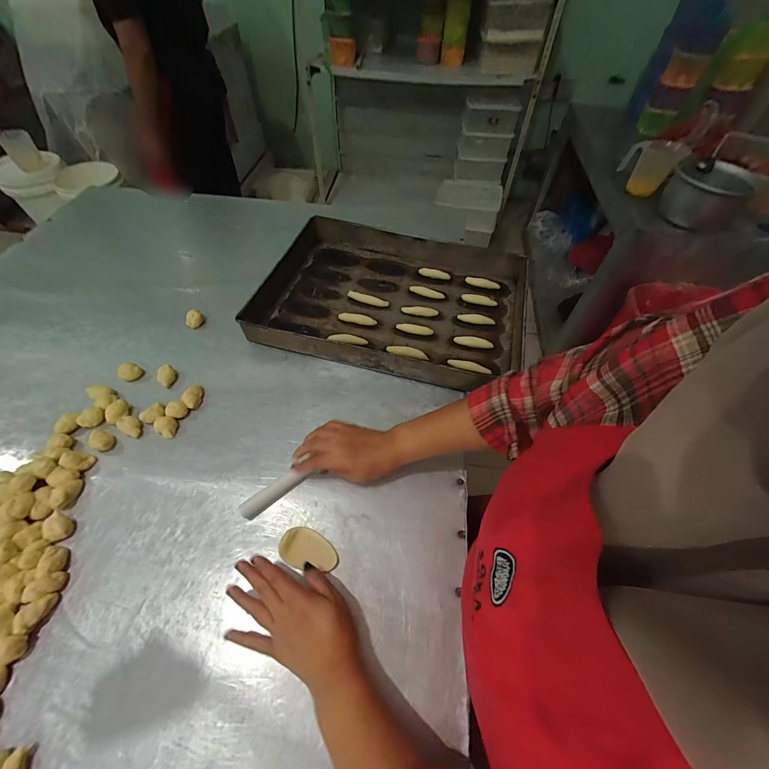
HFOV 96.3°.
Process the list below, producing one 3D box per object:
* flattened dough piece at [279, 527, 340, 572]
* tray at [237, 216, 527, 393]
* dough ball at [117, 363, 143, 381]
[{"bbox_3d":[-0.098,0.216,0.454,0.077,0.009,0.046,9,56,6],"label":"flattened dough piece"},{"bbox_3d":[0.025,-0.181,0.692,0.498,0.058,0.372,13,56,9],"label":"tray"},{"bbox_3d":[-0.445,-0.021,0.602,0.036,0.022,0.031,30,60,19],"label":"dough ball"}]

